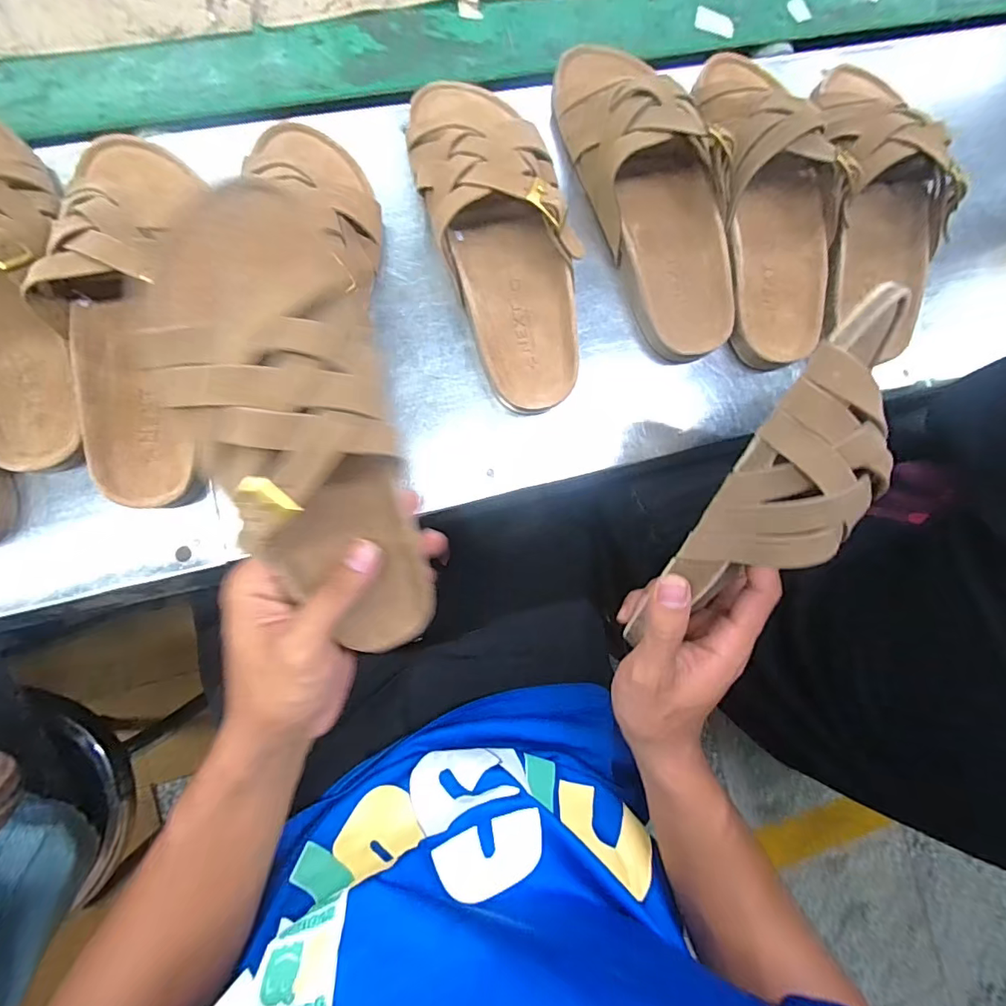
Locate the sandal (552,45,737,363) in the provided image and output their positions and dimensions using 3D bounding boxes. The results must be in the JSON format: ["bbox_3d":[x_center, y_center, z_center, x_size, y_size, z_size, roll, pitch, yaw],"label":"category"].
[{"bbox_3d":[0.111,-0.227,0.358,0.093,0.059,0.242,-24,90,-8],"label":"sandal"}]

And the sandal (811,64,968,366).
[{"bbox_3d":[0.290,-0.233,0.378,0.091,0.066,0.230,-1,87,-8],"label":"sandal"}]

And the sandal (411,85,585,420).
[{"bbox_3d":[0.001,-0.187,0.343,0.096,0.059,0.242,-14,88,-8],"label":"sandal"}]

